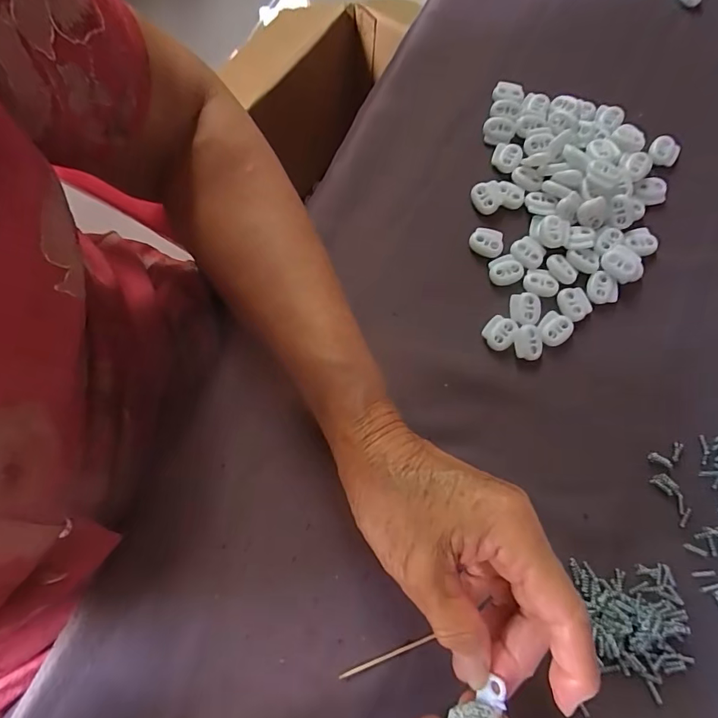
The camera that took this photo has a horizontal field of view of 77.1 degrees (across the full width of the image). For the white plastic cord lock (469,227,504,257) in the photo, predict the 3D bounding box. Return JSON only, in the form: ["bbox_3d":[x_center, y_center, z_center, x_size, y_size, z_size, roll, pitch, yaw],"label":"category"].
[{"bbox_3d":[0.085,-0.078,0.300,0.022,0.005,0.018,20,77,5],"label":"white plastic cord lock"}]

